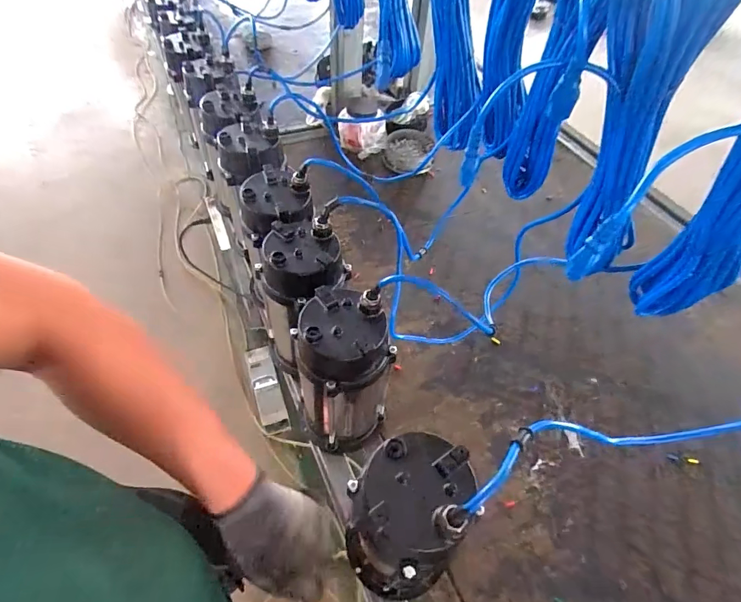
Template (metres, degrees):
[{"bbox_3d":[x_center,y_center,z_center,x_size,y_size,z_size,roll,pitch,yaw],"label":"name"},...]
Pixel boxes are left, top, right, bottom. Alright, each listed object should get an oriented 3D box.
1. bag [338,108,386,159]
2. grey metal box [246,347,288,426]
[{"bbox_3d":[-0.023,-0.463,1.147,0.134,0.086,0.070,2,53,-2],"label":"bag"},{"bbox_3d":[-0.369,0.299,1.493,0.098,0.055,0.289,-23,62,4],"label":"grey metal box"}]

